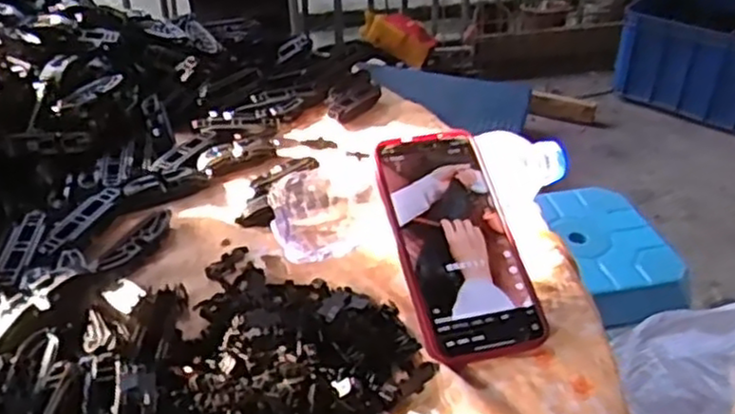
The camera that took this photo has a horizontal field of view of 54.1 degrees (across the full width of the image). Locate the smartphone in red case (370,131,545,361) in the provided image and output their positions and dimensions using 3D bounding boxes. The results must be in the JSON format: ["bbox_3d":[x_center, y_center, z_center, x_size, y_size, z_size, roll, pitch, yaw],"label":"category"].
[{"bbox_3d":[0.056,0.019,0.469,0.077,0.010,0.163,-7,61,-14],"label":"smartphone in red case"}]

